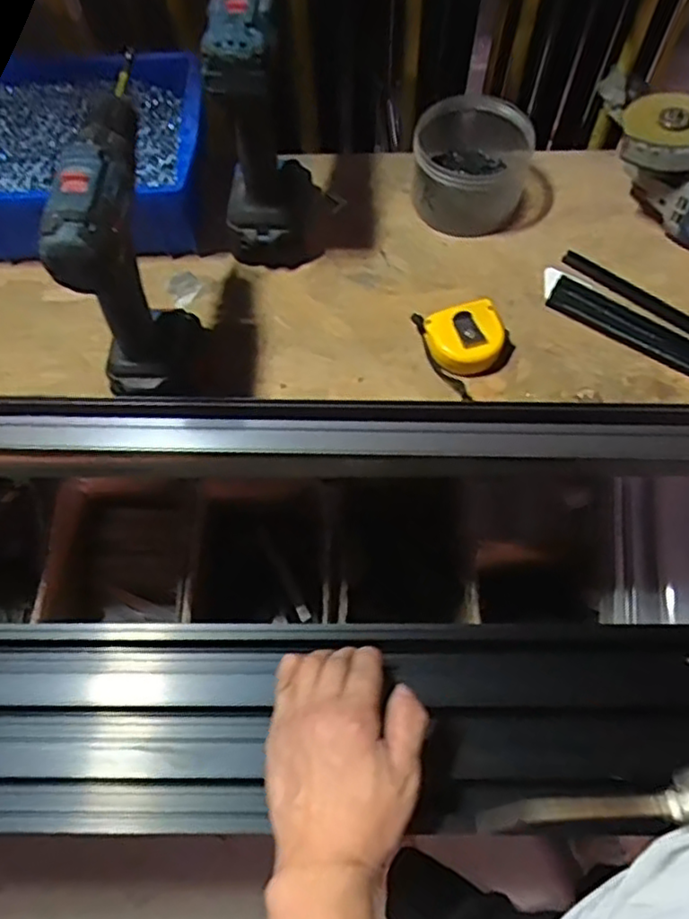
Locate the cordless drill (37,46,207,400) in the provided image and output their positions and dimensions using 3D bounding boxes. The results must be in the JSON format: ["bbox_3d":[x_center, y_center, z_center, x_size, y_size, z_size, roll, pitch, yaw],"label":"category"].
[{"bbox_3d":[-0.170,-0.150,0.532,0.072,0.214,0.149,-4,62,-1],"label":"cordless drill"}]

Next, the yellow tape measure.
[{"bbox_3d":[0.112,-0.111,0.607,0.074,0.035,0.086,-29,66,-13],"label":"yellow tape measure"}]

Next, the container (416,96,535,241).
[{"bbox_3d":[0.129,-0.298,0.670,0.109,0.075,0.114,0,62,1],"label":"container"}]

